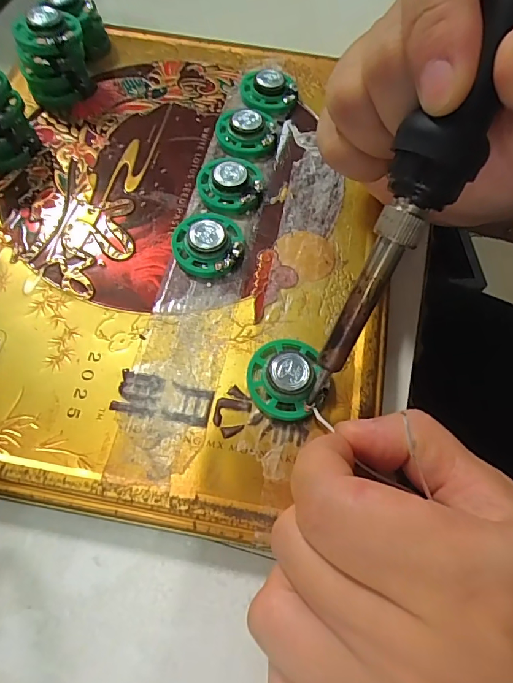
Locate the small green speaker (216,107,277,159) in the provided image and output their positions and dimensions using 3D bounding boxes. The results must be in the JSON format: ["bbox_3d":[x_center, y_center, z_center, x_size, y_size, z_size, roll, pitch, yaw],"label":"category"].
[{"bbox_3d":[-0.005,-0.094,0.196,0.026,0.009,0.025,3,65,0],"label":"small green speaker"}]

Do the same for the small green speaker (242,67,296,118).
[{"bbox_3d":[0.006,-0.122,0.211,0.026,0.006,0.029,3,65,0],"label":"small green speaker"}]

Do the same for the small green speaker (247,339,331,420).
[{"bbox_3d":[0.010,0.012,0.146,0.026,0.010,0.027,1,65,-1],"label":"small green speaker"}]

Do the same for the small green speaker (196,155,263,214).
[{"bbox_3d":[-0.010,-0.067,0.183,0.028,0.009,0.027,1,65,-1],"label":"small green speaker"}]

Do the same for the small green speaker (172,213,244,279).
[{"bbox_3d":[-0.019,-0.038,0.169,0.026,0.009,0.027,1,65,-1],"label":"small green speaker"}]

